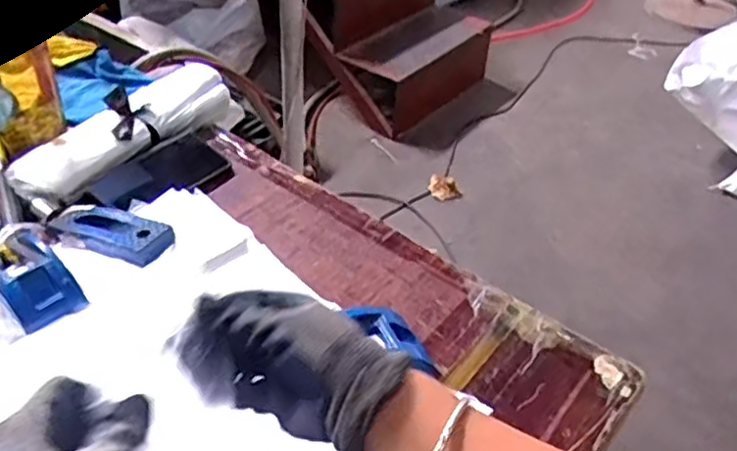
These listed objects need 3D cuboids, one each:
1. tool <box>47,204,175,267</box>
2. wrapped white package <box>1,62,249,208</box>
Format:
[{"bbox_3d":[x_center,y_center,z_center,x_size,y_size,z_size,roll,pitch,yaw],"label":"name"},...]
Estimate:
[{"bbox_3d":[-0.268,0.003,0.695,0.142,0.023,0.056,23,43,21],"label":"tool"},{"bbox_3d":[-0.291,-0.119,0.845,0.092,0.057,0.315,24,44,22],"label":"wrapped white package"}]

